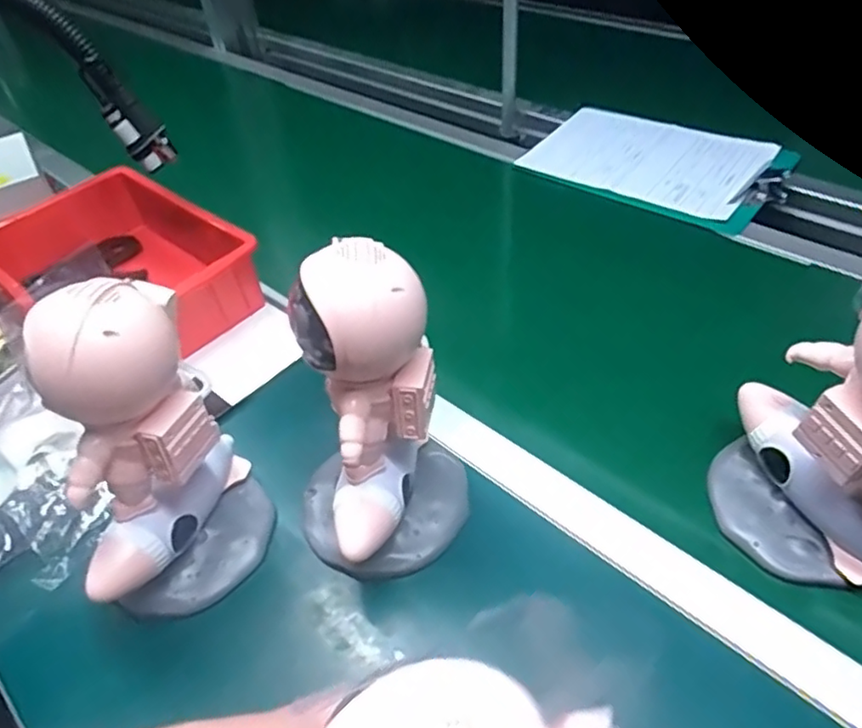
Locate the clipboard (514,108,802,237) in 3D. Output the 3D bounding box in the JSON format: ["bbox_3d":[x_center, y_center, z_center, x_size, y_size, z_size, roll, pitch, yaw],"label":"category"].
[{"bbox_3d":[0.298,-0.272,0.819,0.314,0.030,0.196,29,54,30],"label":"clipboard"}]

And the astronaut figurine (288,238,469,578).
[{"bbox_3d":[-0.045,0.032,0.420,0.127,0.225,0.134,-11,45,-5],"label":"astronaut figurine"}]

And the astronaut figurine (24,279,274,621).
[{"bbox_3d":[-0.193,0.058,0.404,0.114,0.223,0.099,-19,46,-13],"label":"astronaut figurine"}]

